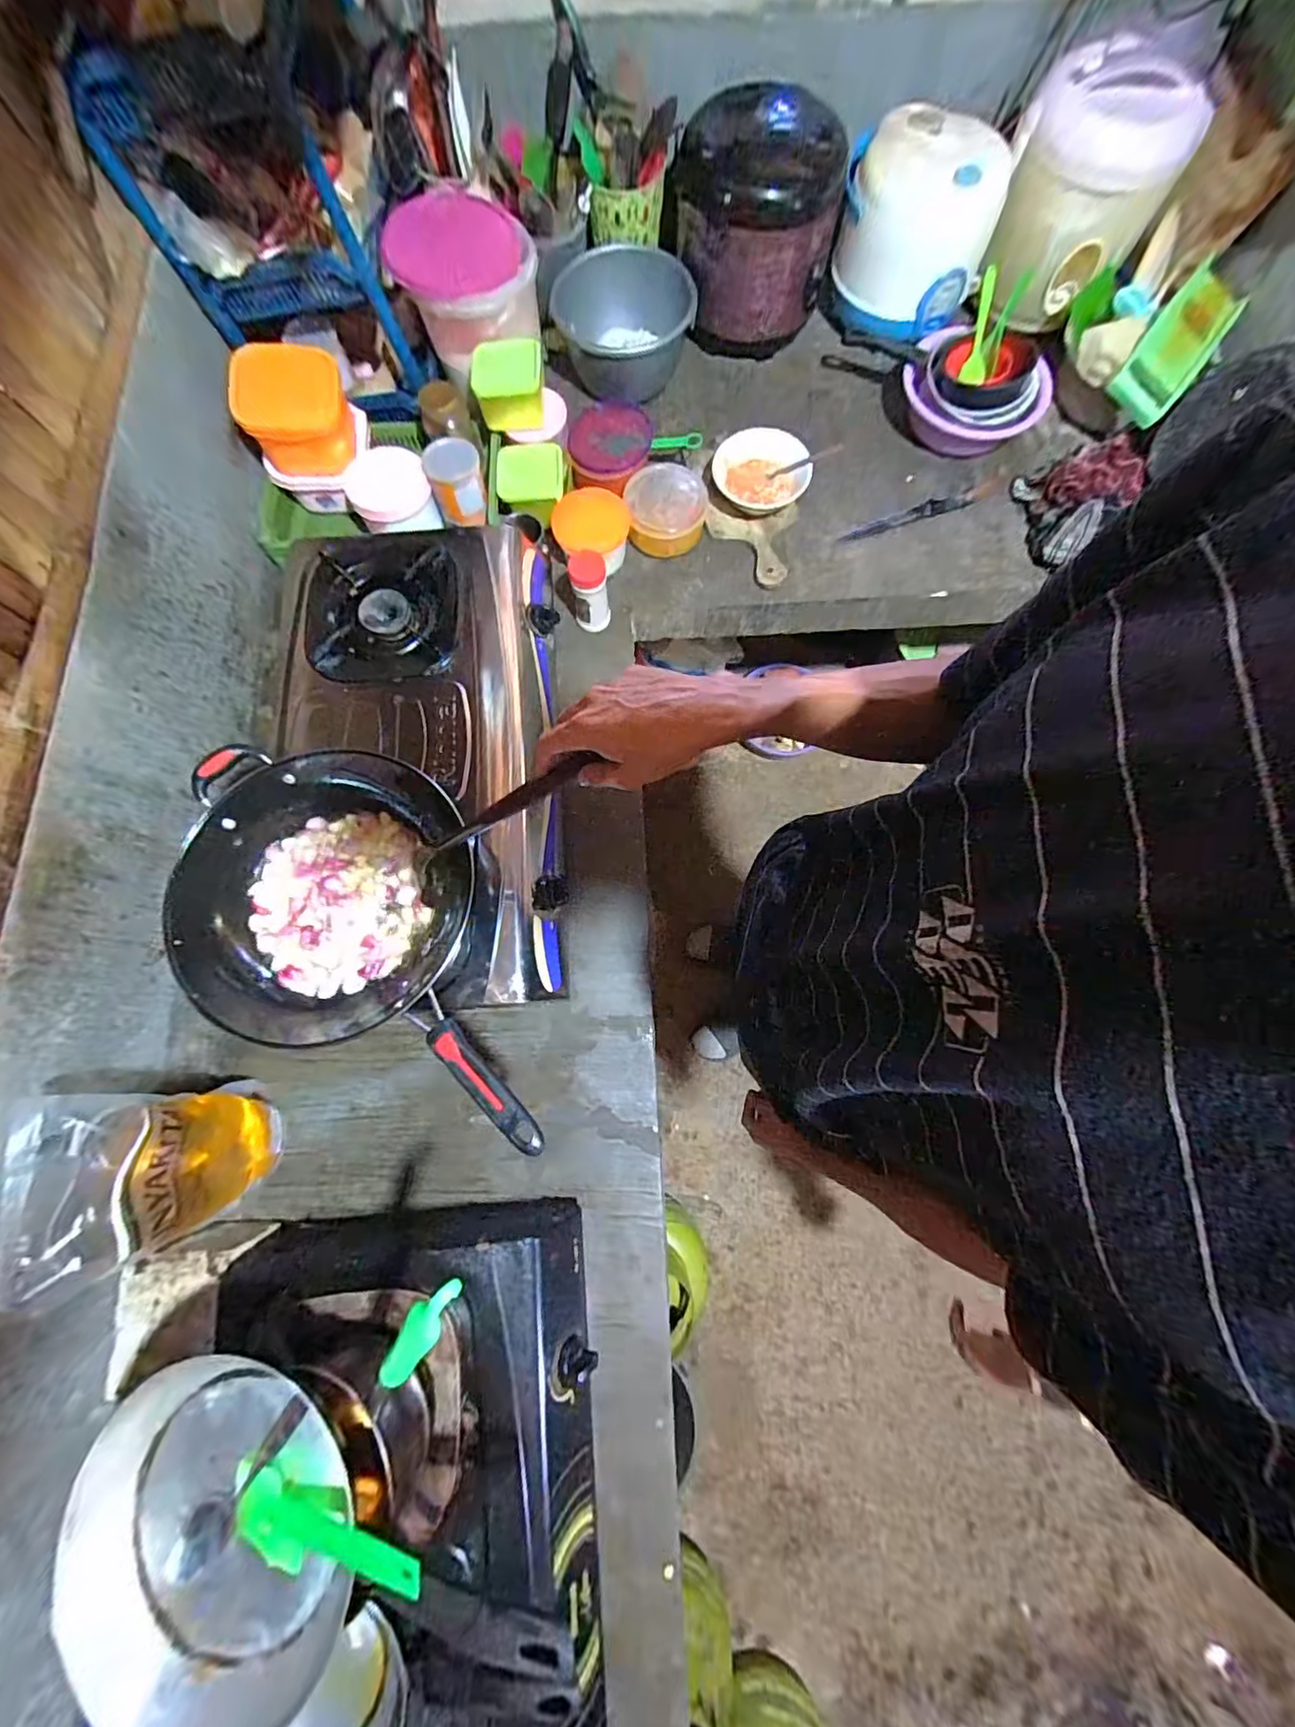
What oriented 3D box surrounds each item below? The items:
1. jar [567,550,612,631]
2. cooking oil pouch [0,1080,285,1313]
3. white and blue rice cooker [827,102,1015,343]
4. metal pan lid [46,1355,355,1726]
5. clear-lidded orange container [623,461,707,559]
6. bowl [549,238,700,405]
[{"bbox_3d":[-0.089,-0.417,0.844,0.055,0.113,0.047,4,77,1],"label":"jar"},{"bbox_3d":[-0.512,0.318,0.592,0.076,0.269,0.162,1,77,1],"label":"cooking oil pouch"},{"bbox_3d":[0.407,-0.965,0.853,0.212,0.255,0.203,25,79,6],"label":"white and blue rice cooker"},{"bbox_3d":[-0.340,0.527,0.440,0.208,0.058,0.221,0,77,0],"label":"metal pan lid"},{"bbox_3d":[0.029,-0.577,0.909,0.126,0.047,0.136,4,77,1],"label":"clear-lidded orange container"},{"bbox_3d":[-0.039,-0.908,0.947,0.224,0.134,0.189,-7,77,-1],"label":"bowl"}]

